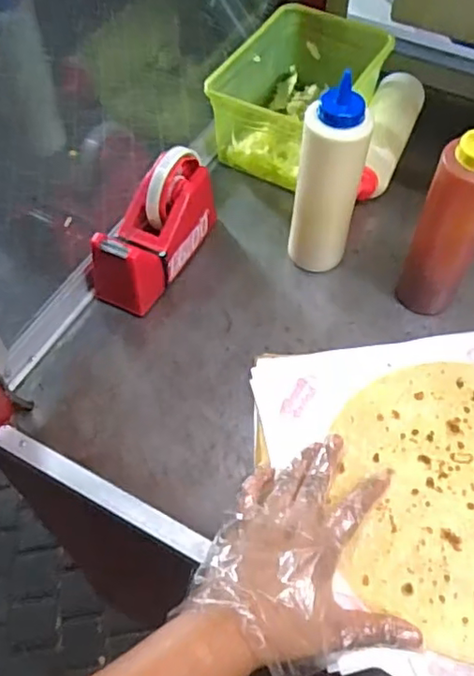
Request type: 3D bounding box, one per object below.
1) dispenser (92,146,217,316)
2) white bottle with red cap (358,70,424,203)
[{"bbox_3d":[-0.082,-0.113,0.613,0.065,0.097,0.160,26,60,13],"label":"dispenser"},{"bbox_3d":[0.175,-0.241,0.714,0.061,0.066,0.184,20,59,9],"label":"white bottle with red cap"}]

